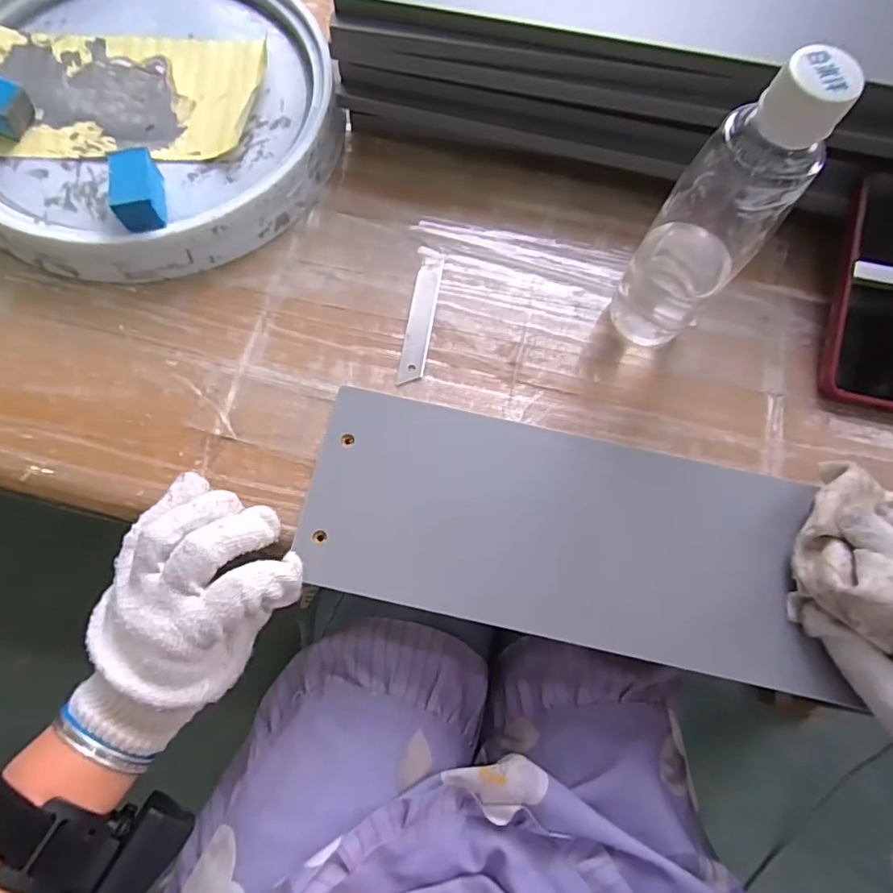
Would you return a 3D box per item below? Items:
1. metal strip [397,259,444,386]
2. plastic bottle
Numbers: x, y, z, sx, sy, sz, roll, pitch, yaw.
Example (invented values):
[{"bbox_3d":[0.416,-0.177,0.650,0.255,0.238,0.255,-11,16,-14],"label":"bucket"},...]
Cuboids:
[{"bbox_3d":[-0.018,-0.091,0.393,0.019,0.004,0.097,9,72,1],"label":"metal strip"},{"bbox_3d":[0.152,-0.127,0.314,0.058,0.197,0.059,36,74,9],"label":"plastic bottle"}]

